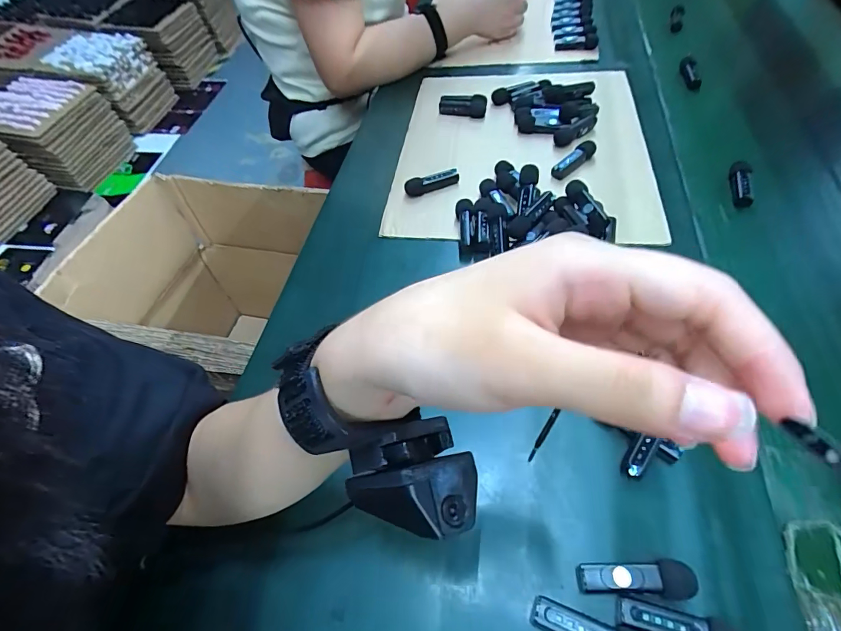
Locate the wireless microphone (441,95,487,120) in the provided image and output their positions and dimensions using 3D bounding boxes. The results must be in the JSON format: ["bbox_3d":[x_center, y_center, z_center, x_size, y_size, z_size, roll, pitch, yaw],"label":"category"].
[{"bbox_3d":[0.058,-0.287,0.574,0.063,0.022,0.027,9,56,9],"label":"wireless microphone"}]

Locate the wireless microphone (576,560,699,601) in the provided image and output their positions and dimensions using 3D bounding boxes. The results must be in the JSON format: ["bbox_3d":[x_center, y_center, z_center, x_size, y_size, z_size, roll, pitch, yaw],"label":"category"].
[{"bbox_3d":[0.129,0.160,0.252,0.063,0.019,0.018,0,52,5],"label":"wireless microphone"}]

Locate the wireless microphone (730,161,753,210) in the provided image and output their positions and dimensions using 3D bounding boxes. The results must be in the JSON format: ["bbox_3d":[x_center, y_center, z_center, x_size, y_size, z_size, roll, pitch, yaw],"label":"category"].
[{"bbox_3d":[0.361,-0.146,0.467,0.016,0.052,0.017,-30,21,-17],"label":"wireless microphone"}]

